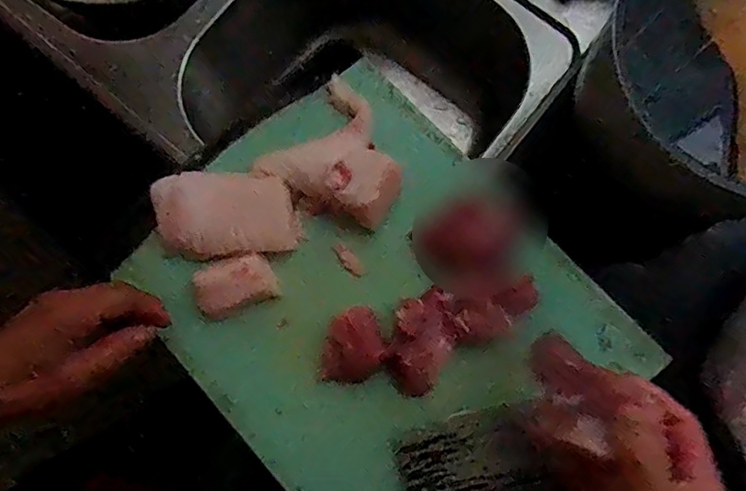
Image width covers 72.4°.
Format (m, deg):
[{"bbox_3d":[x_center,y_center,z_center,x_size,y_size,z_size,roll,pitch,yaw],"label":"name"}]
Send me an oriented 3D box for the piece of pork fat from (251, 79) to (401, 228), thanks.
[{"bbox_3d":[-0.025,-0.072,0.432,0.113,0.031,0.109,42,82,7],"label":"piece of pork fat"}]

